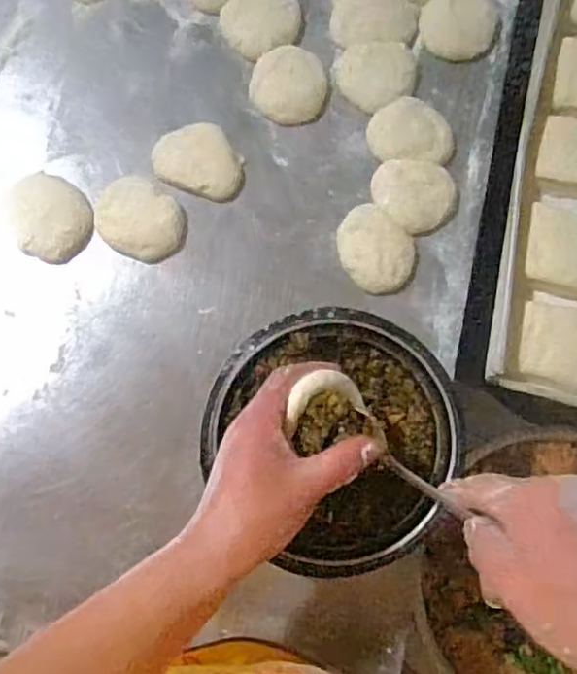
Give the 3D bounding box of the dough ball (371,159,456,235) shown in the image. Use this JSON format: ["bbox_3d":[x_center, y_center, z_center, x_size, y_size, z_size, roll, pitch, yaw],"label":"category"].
[{"bbox_3d":[0.117,-0.135,0.599,0.075,0.020,0.064,42,82,2],"label":"dough ball"}]

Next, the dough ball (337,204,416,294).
[{"bbox_3d":[0.078,-0.079,0.583,0.077,0.026,0.063,40,82,2],"label":"dough ball"}]

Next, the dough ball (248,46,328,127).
[{"bbox_3d":[0.000,-0.237,0.600,0.069,0.031,0.065,0,83,-4],"label":"dough ball"}]

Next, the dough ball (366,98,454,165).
[{"bbox_3d":[0.116,-0.193,0.606,0.078,0.023,0.057,6,82,-3],"label":"dough ball"}]

